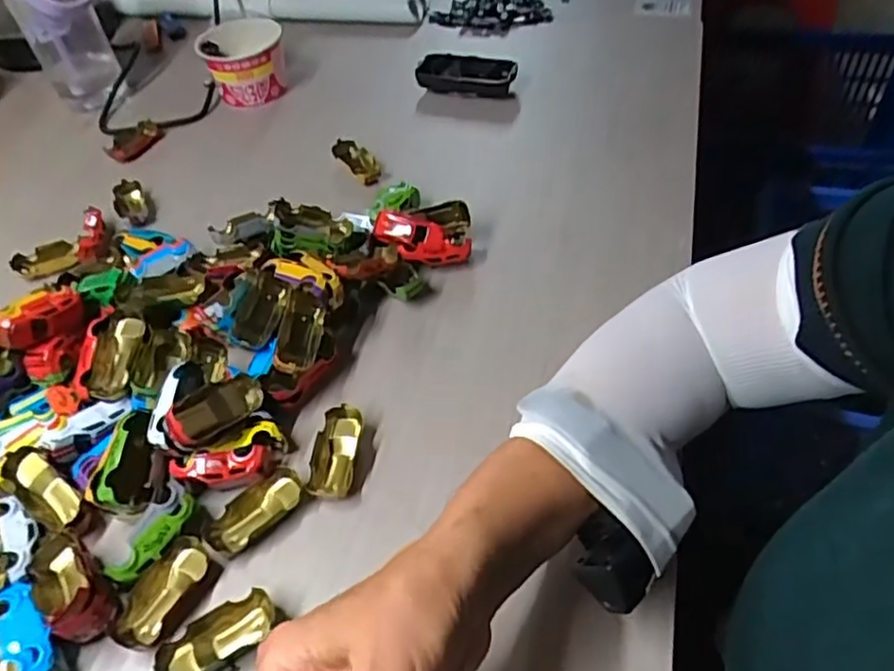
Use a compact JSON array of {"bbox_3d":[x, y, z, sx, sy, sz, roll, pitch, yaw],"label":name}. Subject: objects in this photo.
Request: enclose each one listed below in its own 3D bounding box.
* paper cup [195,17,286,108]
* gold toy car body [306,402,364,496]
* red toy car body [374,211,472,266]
[{"bbox_3d":[-0.229,-0.312,0.759,0.087,0.072,0.092,-3,48,4],"label":"paper cup"},{"bbox_3d":[-0.075,0.078,0.445,0.029,0.017,0.062,1,48,7],"label":"gold toy car body"},{"bbox_3d":[-0.021,-0.079,0.552,0.081,0.026,0.029,22,53,5],"label":"red toy car body"}]

